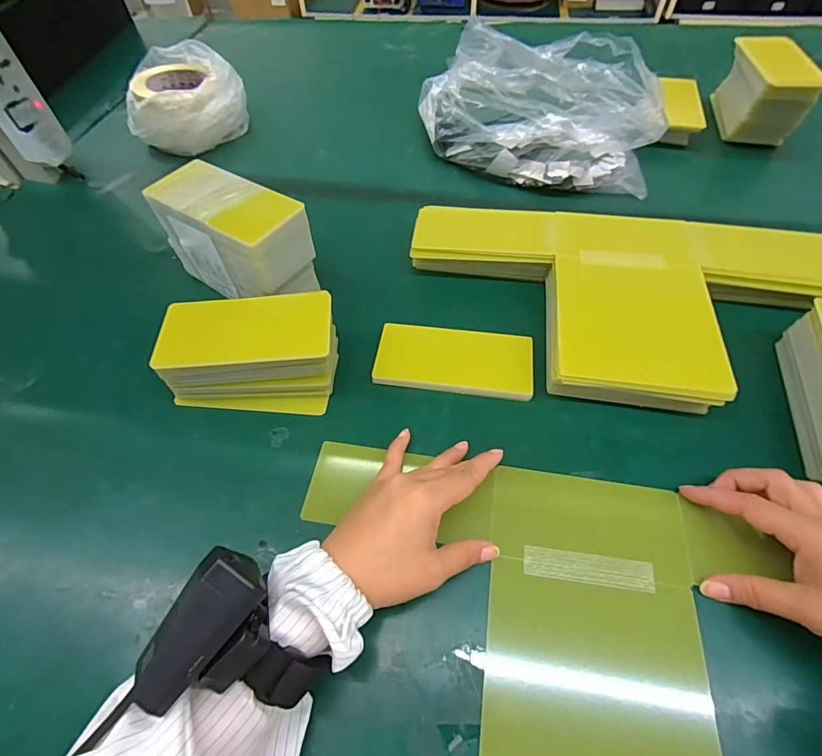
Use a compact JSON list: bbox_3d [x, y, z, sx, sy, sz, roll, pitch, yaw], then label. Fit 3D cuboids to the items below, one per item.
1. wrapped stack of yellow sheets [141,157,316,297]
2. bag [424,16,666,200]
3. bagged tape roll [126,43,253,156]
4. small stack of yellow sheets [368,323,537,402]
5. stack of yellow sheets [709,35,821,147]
[{"bbox_3d":[-0.172,-0.134,0.435,0.149,0.105,0.067,27,61,19],"label":"wrapped stack of yellow sheets"},{"bbox_3d":[0.168,-0.392,0.608,0.303,0.110,0.288,3,56,4],"label":"bag"},{"bbox_3d":[-0.329,-0.419,0.646,0.153,0.082,0.152,-1,56,2],"label":"bagged tape roll"},{"bbox_3d":[0.040,-0.016,0.410,0.143,0.015,0.063,7,57,7],"label":"small stack of yellow sheets"},{"bbox_3d":[0.486,-0.401,0.607,0.072,0.094,0.146,2,56,3],"label":"stack of yellow sheets"}]

